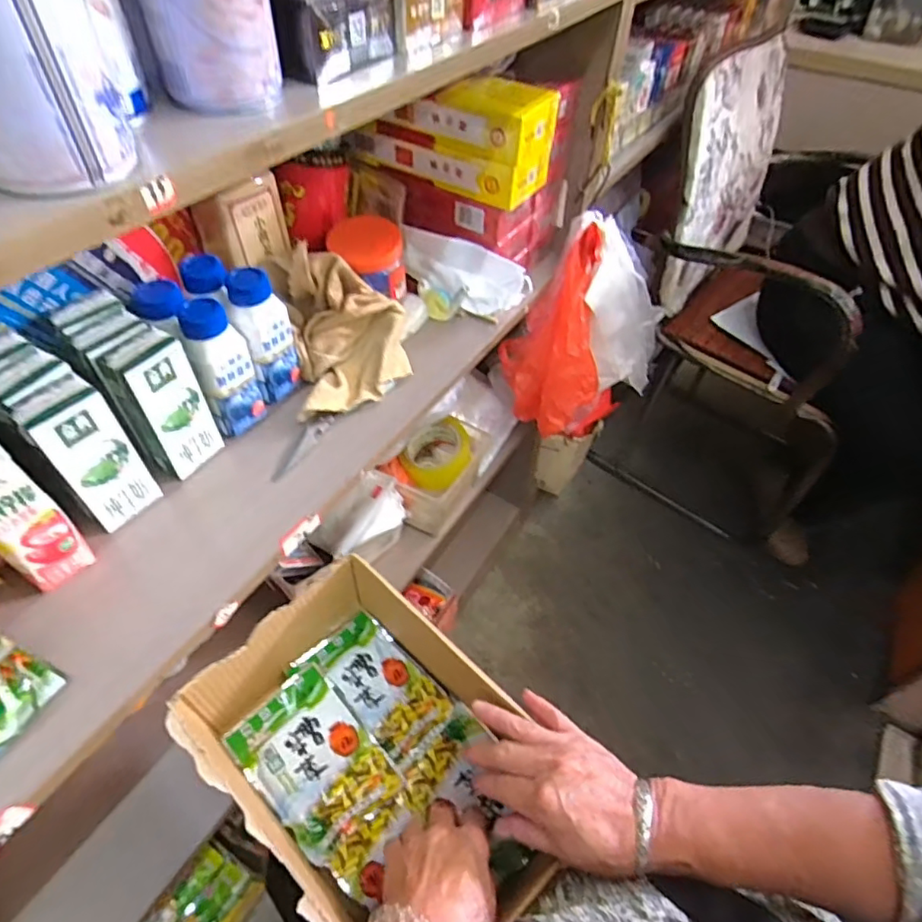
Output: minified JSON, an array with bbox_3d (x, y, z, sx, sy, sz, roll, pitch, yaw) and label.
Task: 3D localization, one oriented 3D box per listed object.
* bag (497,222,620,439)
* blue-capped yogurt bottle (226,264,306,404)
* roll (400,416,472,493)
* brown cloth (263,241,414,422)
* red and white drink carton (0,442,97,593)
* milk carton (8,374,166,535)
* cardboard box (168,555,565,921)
[{"bbox_3d":[0.162,-0.170,0.889,0.148,0.326,0.166,30,55,21],"label":"bag"},{"bbox_3d":[-0.205,-0.124,0.583,0.050,0.148,0.055,30,55,25],"label":"blue-capped yogurt bottle"},{"bbox_3d":[-0.036,-0.009,0.844,0.098,0.068,0.090,1,50,-2],"label":"roll"},{"bbox_3d":[-0.126,-0.139,0.602,0.135,0.094,0.155,-10,51,-11],"label":"brown cloth"},{"bbox_3d":[-0.332,0.038,0.421,0.044,0.134,0.045,32,56,22],"label":"red and white drink carton"},{"bbox_3d":[-0.299,-0.002,0.465,0.031,0.128,0.056,38,58,26],"label":"milk carton"},{"bbox_3d":[-0.084,0.255,0.498,0.196,0.122,0.279,-36,60,-28],"label":"cardboard box"}]

